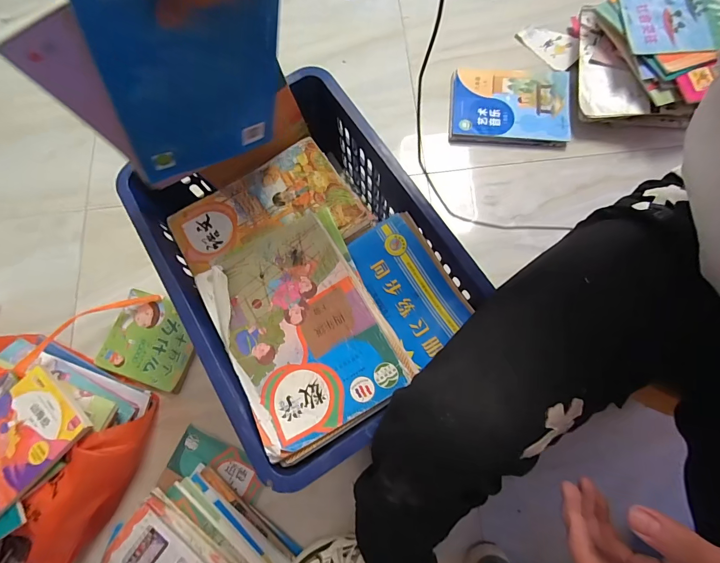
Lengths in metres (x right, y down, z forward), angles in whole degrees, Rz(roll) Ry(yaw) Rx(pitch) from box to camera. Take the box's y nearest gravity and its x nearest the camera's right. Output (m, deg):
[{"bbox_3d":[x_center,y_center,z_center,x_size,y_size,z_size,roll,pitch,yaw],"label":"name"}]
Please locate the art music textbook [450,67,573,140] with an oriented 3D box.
[{"bbox_3d":[0.350,-0.418,0.817,0.254,0.011,0.185,6,76,5],"label":"art music textbook"}]

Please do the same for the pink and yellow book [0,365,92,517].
[{"bbox_3d":[-0.565,0.272,0.557,0.149,0.028,0.223,39,79,11],"label":"pink and yellow book"}]

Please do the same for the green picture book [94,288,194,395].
[{"bbox_3d":[-0.431,0.120,0.728,0.188,0.009,0.170,16,76,5],"label":"green picture book"}]

